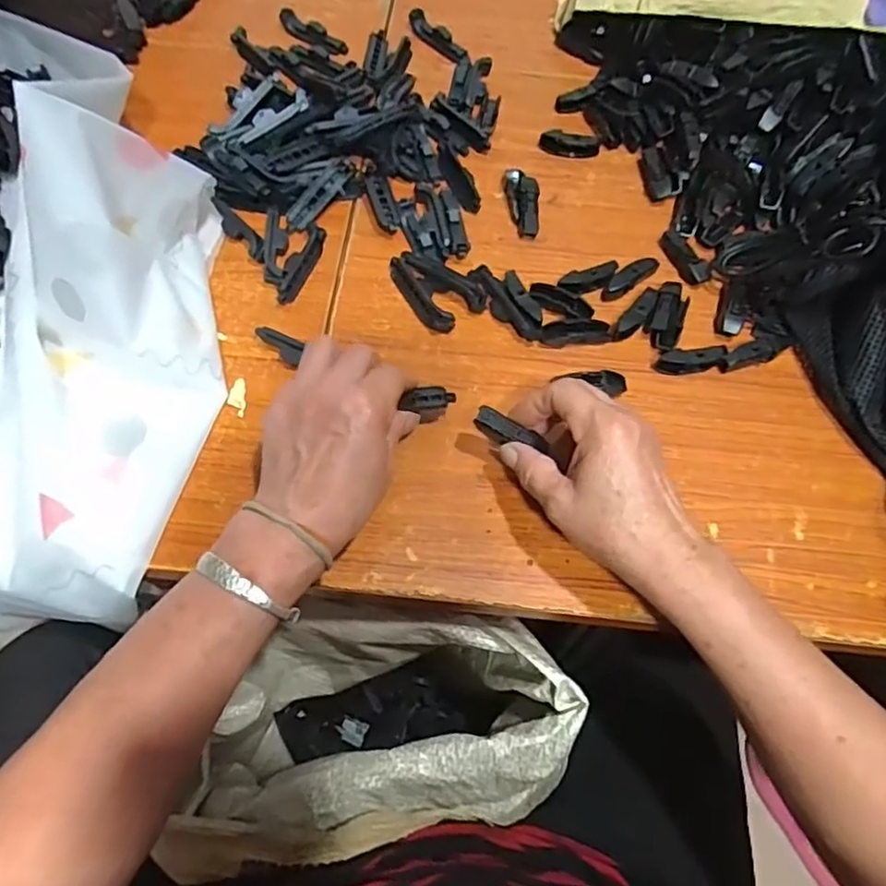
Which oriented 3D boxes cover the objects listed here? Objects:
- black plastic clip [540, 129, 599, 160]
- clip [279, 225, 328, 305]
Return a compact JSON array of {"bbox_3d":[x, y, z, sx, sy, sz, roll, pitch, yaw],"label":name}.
[{"bbox_3d":[0.112,-0.265,0.549,0.052,0.019,0.016,8,66,2],"label":"black plastic clip"},{"bbox_3d":[-0.110,-0.140,0.483,0.012,0.017,0.073,19,67,7],"label":"clip"}]

